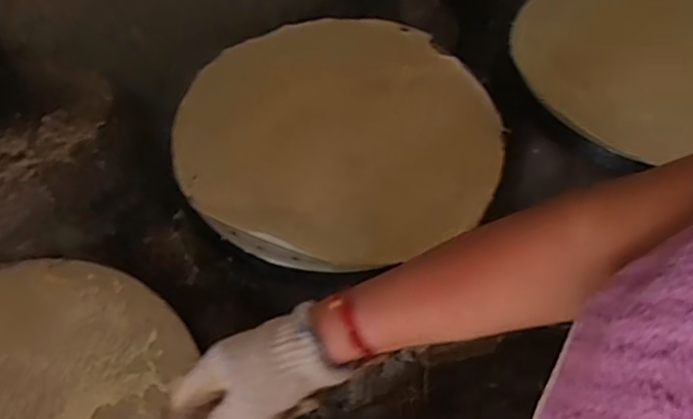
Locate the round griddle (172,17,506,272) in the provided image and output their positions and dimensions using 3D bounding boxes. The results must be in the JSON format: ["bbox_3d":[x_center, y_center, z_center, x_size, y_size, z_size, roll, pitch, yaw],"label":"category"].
[{"bbox_3d":[-0.007,-0.094,0.670,0.354,0.043,0.340,0,55,0],"label":"round griddle"}]

